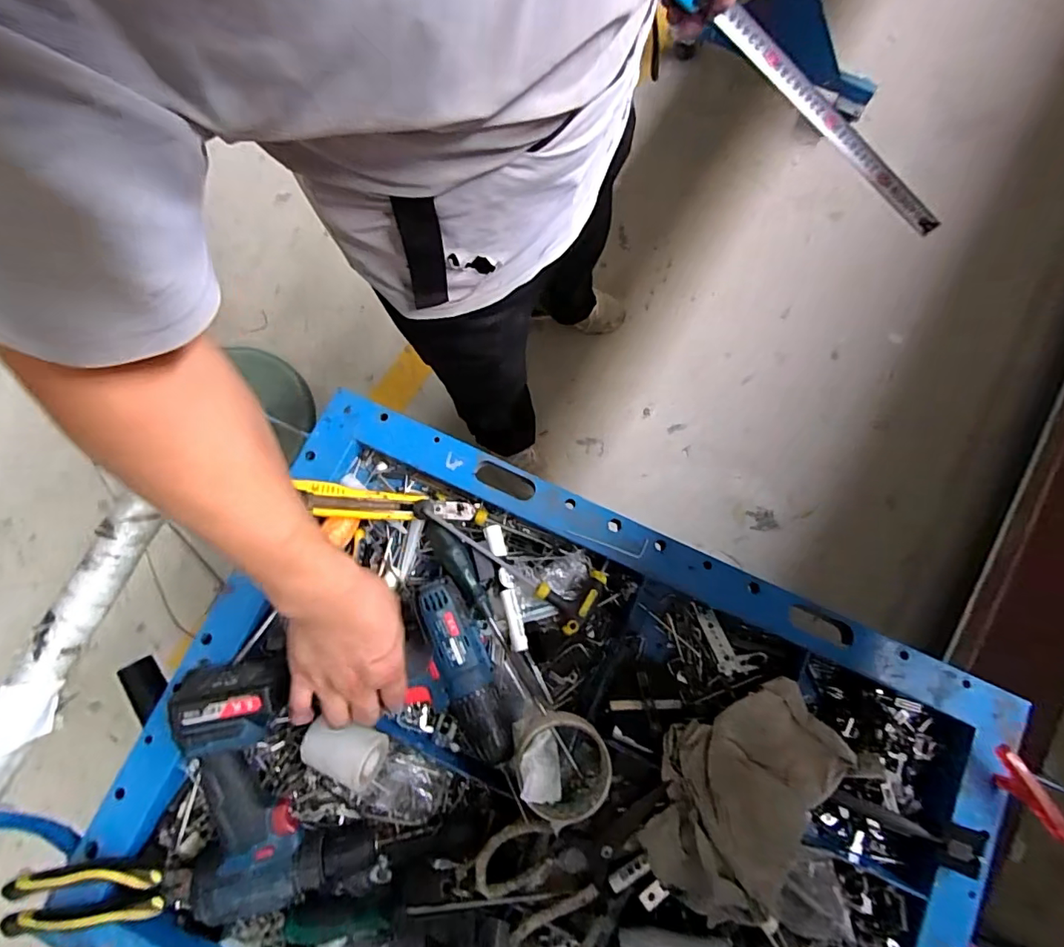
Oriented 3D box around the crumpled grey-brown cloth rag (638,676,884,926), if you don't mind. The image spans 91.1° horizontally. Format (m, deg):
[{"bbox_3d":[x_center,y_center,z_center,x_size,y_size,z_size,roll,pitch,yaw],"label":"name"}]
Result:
[{"bbox_3d":[0.196,0.298,0.482,0.149,0.032,0.206,39,81,8],"label":"crumpled grey-brown cloth rag"}]

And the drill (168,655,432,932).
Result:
[{"bbox_3d":[-0.237,0.281,0.487,0.168,0.085,0.220,-15,96,-4],"label":"drill"}]

